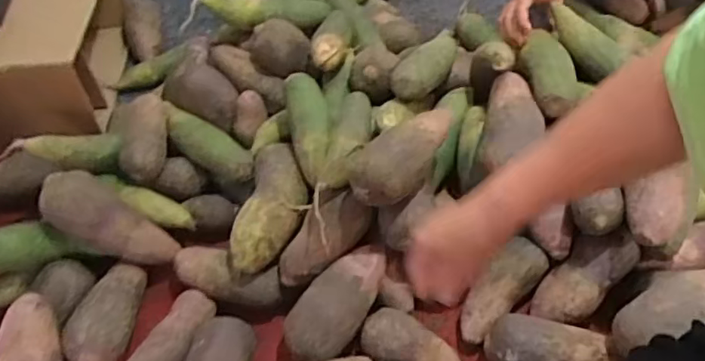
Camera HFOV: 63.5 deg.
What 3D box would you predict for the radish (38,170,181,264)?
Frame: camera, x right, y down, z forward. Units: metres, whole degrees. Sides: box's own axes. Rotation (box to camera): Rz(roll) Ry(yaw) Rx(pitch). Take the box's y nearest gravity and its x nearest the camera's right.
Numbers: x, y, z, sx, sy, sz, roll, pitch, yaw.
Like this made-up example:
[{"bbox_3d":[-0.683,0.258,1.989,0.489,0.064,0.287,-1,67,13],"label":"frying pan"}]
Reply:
[{"bbox_3d":[-0.313,0.053,0.731,0.174,0.064,0.066,37,45,-25],"label":"radish"}]

